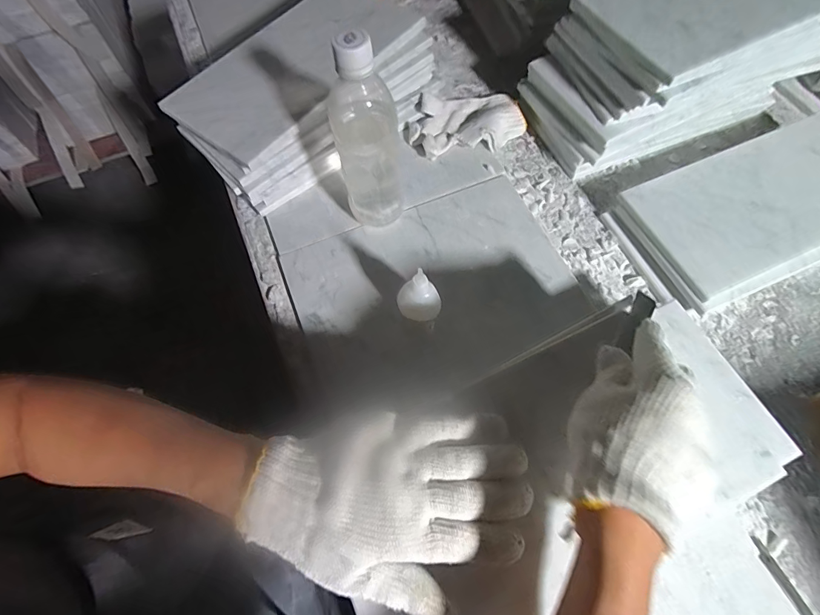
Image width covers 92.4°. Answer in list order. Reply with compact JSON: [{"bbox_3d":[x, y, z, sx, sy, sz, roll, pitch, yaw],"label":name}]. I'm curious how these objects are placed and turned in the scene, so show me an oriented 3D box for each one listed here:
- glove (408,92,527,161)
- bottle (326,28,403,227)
[{"bbox_3d":[0.078,-0.251,0.529,0.159,0.026,0.095,-8,66,-5],"label":"glove"},{"bbox_3d":[-0.042,-0.162,0.387,0.062,0.197,0.061,-14,67,-7],"label":"bottle"}]

